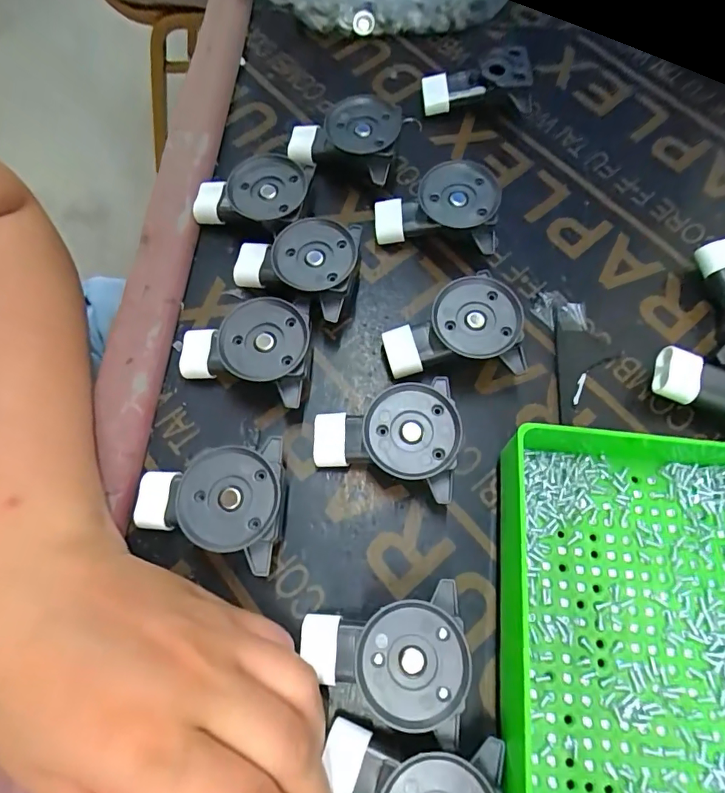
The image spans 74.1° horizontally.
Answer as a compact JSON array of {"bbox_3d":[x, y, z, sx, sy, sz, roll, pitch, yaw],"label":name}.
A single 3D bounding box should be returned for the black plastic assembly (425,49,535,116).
[{"bbox_3d":[0.074,-0.204,0.314,0.068,0.022,0.037,5,66,23],"label":"black plastic assembly"}]

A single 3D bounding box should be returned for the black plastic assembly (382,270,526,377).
[{"bbox_3d":[0.046,-0.033,0.241,0.066,0.031,0.041,0,70,0],"label":"black plastic assembly"}]

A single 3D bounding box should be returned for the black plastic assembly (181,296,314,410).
[{"bbox_3d":[-0.056,-0.024,0.239,0.066,0.033,0.046,17,70,6],"label":"black plastic assembly"}]

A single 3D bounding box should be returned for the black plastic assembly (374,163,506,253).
[{"bbox_3d":[0.041,-0.103,0.266,0.064,0.035,0.040,5,70,2],"label":"black plastic assembly"}]

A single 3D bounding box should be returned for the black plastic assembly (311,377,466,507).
[{"bbox_3d":[0.011,0.018,0.224,0.065,0.031,0.046,10,70,4],"label":"black plastic assembly"}]

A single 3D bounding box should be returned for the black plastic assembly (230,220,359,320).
[{"bbox_3d":[-0.035,-0.069,0.254,0.068,0.034,0.042,22,71,8],"label":"black plastic assembly"}]

